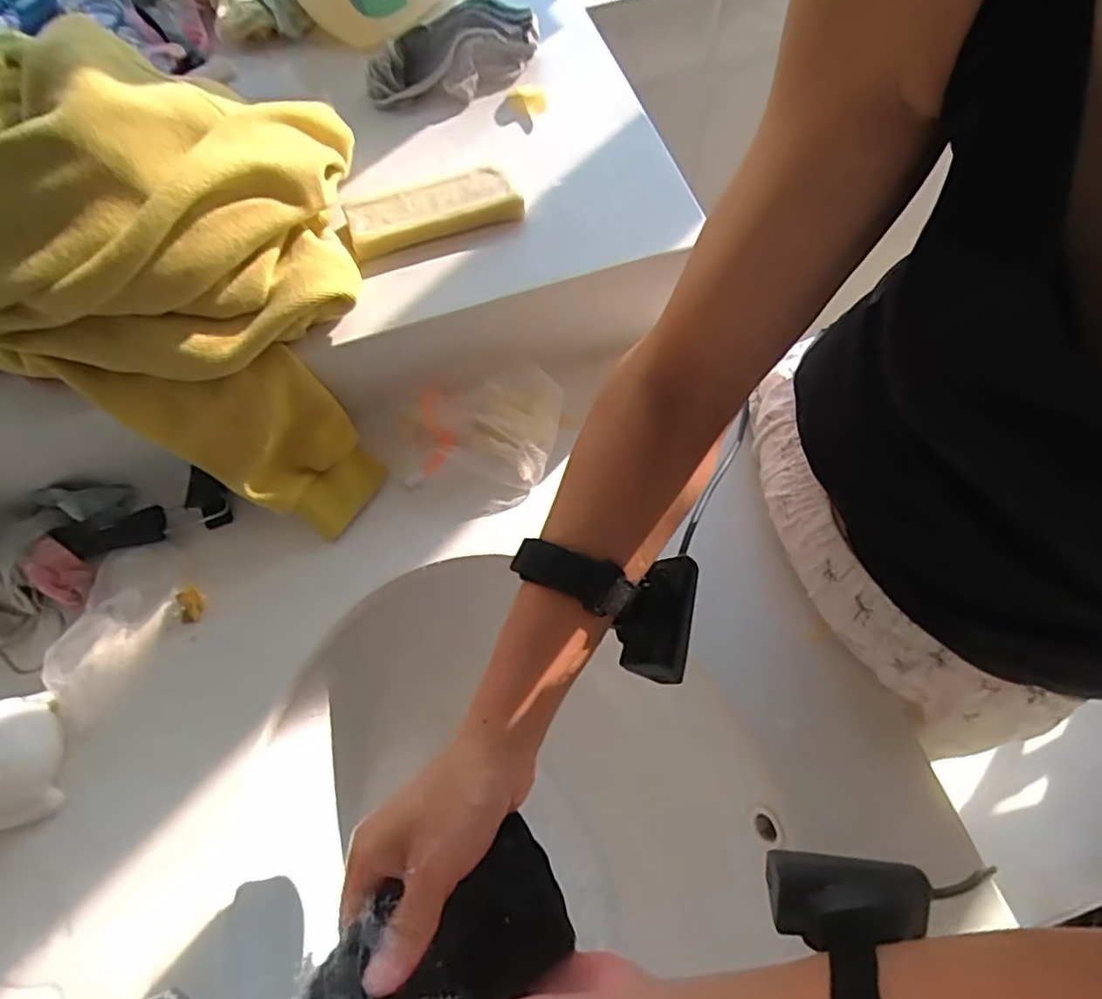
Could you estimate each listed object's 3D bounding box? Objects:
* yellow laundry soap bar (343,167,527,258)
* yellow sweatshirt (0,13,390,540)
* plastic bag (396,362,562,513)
[{"bbox_3d":[-0.090,-0.219,0.485,0.127,0.020,0.051,-17,66,-5],"label":"yellow laundry soap bar"},{"bbox_3d":[-0.285,-0.183,0.462,0.357,0.239,0.261,17,67,10],"label":"yellow sweatshirt"},{"bbox_3d":[-0.054,-0.047,0.499,0.133,0.037,0.103,-15,66,-4],"label":"plastic bag"}]

